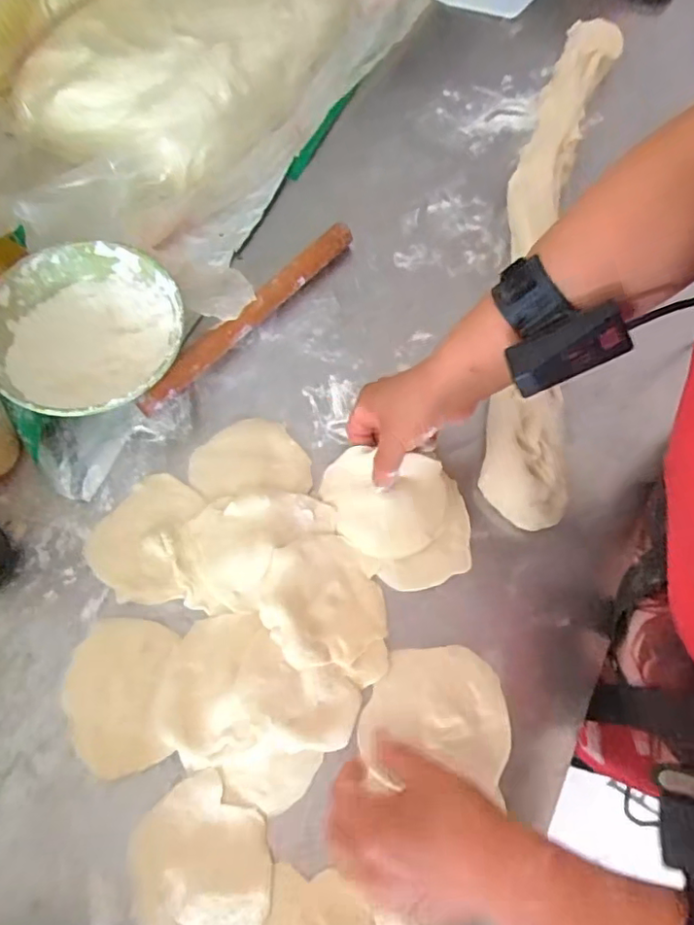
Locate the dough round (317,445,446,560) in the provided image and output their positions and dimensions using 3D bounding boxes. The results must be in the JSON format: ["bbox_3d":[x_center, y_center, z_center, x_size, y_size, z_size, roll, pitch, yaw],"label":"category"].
[{"bbox_3d":[0.027,0.035,0.490,0.106,0.018,0.088,8,80,11],"label":"dough round"}]

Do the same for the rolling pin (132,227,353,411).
[{"bbox_3d":[-0.095,-0.146,0.562,0.022,0.031,0.275,41,72,13],"label":"rolling pin"}]

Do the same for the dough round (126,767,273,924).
[{"bbox_3d":[-0.102,0.285,0.398,0.096,0.015,0.108,-33,73,-14],"label":"dough round"}]

